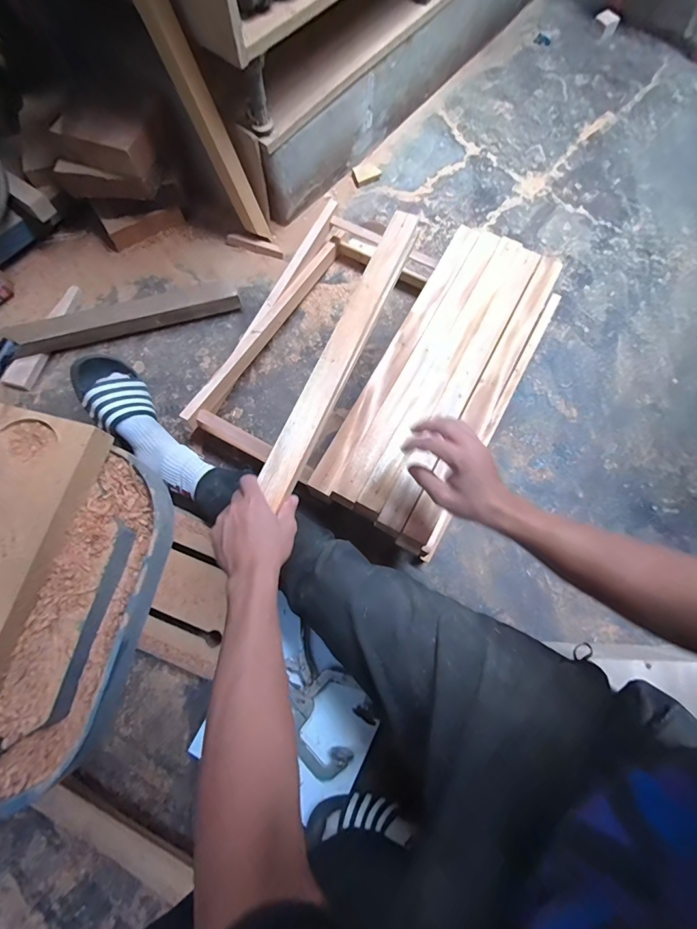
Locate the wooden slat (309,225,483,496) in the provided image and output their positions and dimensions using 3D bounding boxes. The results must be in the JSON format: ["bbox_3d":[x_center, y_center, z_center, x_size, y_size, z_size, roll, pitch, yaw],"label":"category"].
[{"bbox_3d":[0.097,-0.210,0.684,0.041,0.016,0.586,28,74,7],"label":"wooden slat"}]

